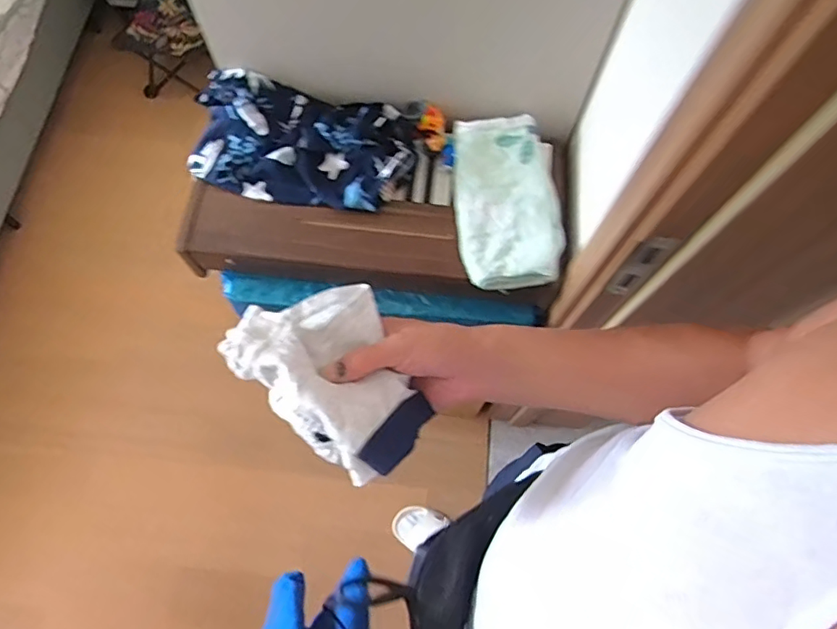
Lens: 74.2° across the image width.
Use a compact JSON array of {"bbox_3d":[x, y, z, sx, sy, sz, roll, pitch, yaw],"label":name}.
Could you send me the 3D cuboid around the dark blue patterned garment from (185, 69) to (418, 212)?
[{"bbox_3d":[-0.180,-0.262,0.839,0.335,0.068,0.180,10,69,1],"label":"dark blue patterned garment"}]

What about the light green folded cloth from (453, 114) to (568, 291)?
[{"bbox_3d":[0.134,-0.169,0.825,0.154,0.043,0.276,0,69,-3],"label":"light green folded cloth"}]

